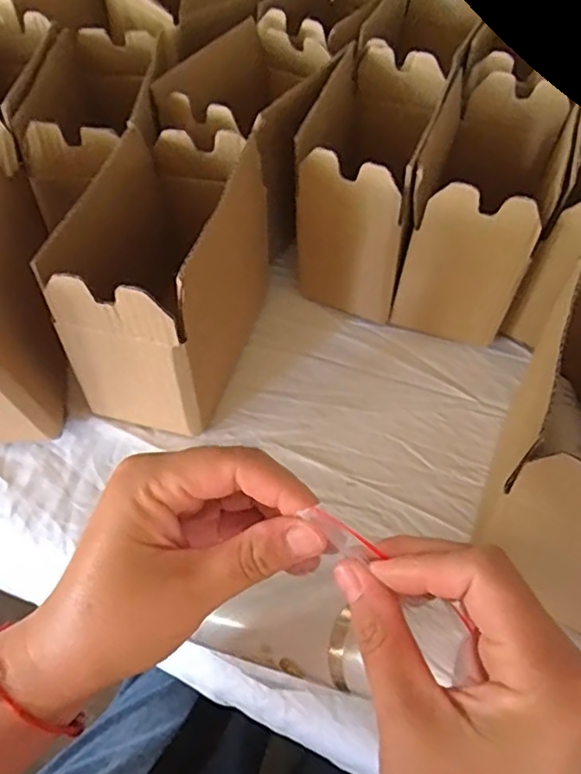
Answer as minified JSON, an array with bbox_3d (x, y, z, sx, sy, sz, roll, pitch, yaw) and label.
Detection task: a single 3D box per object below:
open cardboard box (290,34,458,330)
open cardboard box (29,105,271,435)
[{"bbox_3d":[0.074,-0.193,0.588,0.106,0.166,0.212,16,53,8],"label":"open cardboard box"},{"bbox_3d":[-0.095,-0.083,0.496,0.106,0.163,0.184,16,53,8],"label":"open cardboard box"}]

